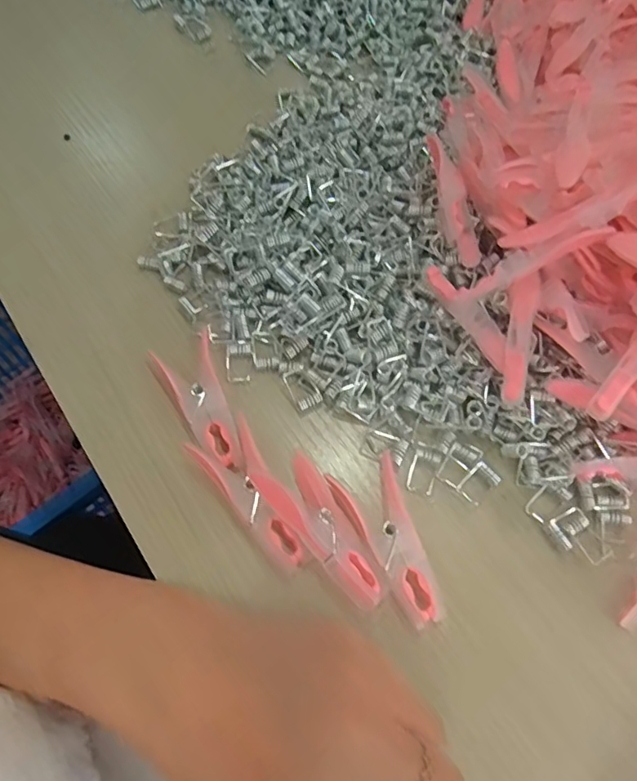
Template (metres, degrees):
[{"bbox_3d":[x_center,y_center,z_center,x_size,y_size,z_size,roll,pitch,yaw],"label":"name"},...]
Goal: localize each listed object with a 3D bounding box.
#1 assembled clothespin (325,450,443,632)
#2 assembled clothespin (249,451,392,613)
[{"bbox_3d":[0.033,0.070,0.257,0.034,0.007,0.079,-18,66,-10],"label":"assembled clothespin"},{"bbox_3d":[0.003,0.063,0.250,0.029,0.016,0.076,-32,69,-16],"label":"assembled clothespin"}]

